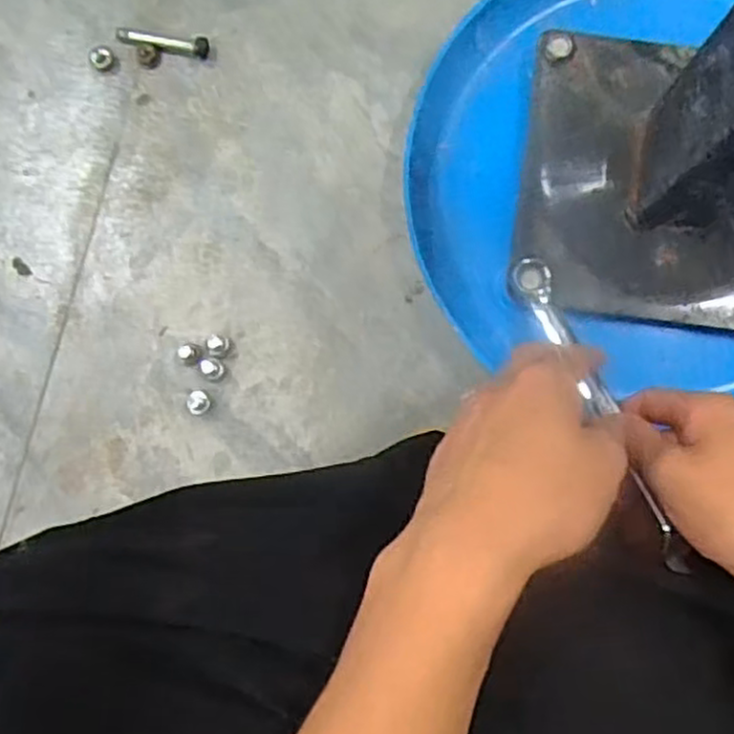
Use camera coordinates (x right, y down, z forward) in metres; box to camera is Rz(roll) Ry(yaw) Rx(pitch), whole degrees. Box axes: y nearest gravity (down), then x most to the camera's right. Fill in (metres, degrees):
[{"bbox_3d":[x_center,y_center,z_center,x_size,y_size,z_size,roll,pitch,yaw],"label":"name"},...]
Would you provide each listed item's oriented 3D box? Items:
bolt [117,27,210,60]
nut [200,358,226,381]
[{"bbox_3d":[-0.130,-0.206,0.470,0.060,0.009,0.012,12,84,4],"label":"bolt"},{"bbox_3d":[-0.093,0.001,0.446,0.013,0.014,0.013,0,84,3],"label":"nut"}]

